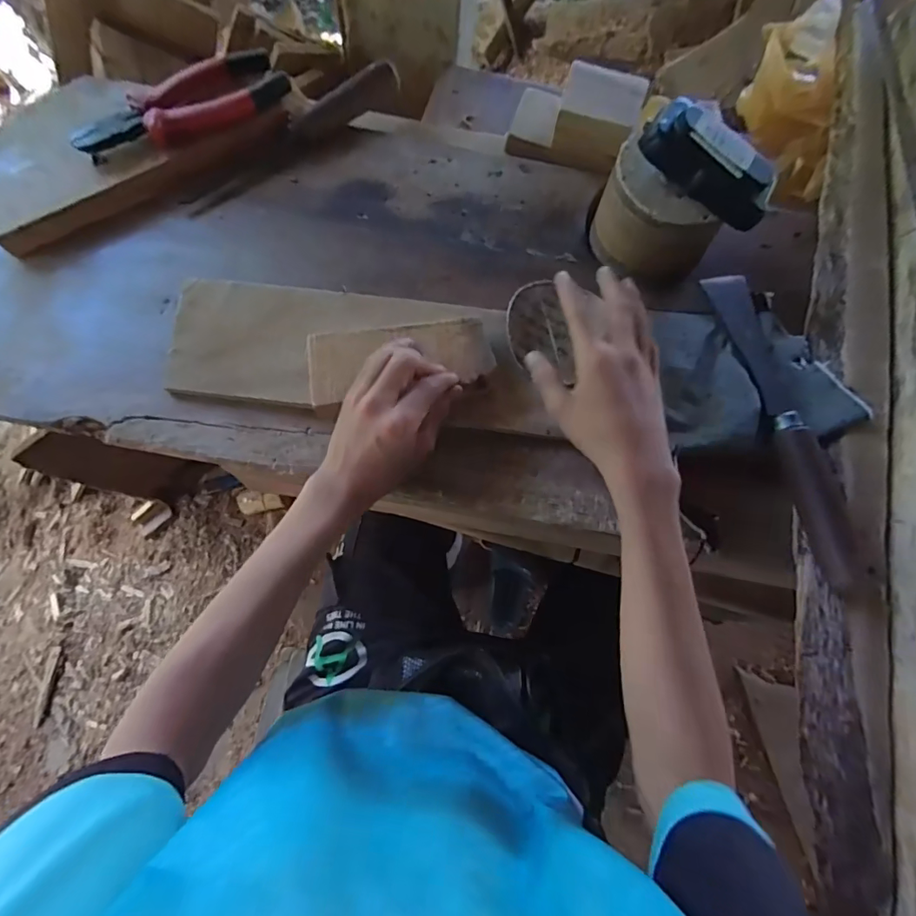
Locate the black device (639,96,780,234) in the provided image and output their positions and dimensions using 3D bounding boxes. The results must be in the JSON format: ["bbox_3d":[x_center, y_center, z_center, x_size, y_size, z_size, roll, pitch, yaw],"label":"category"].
[{"bbox_3d":[0.190,-0.219,0.364,0.108,0.033,0.038,35,78,-7],"label":"black device"}]

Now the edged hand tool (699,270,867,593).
[{"bbox_3d":[0.252,-0.034,0.371,0.042,0.032,0.266,-8,74,-4],"label":"edged hand tool"}]

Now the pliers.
[{"bbox_3d":[-0.243,-0.312,0.432,0.182,0.027,0.057,-36,80,-12],"label":"pliers"}]

